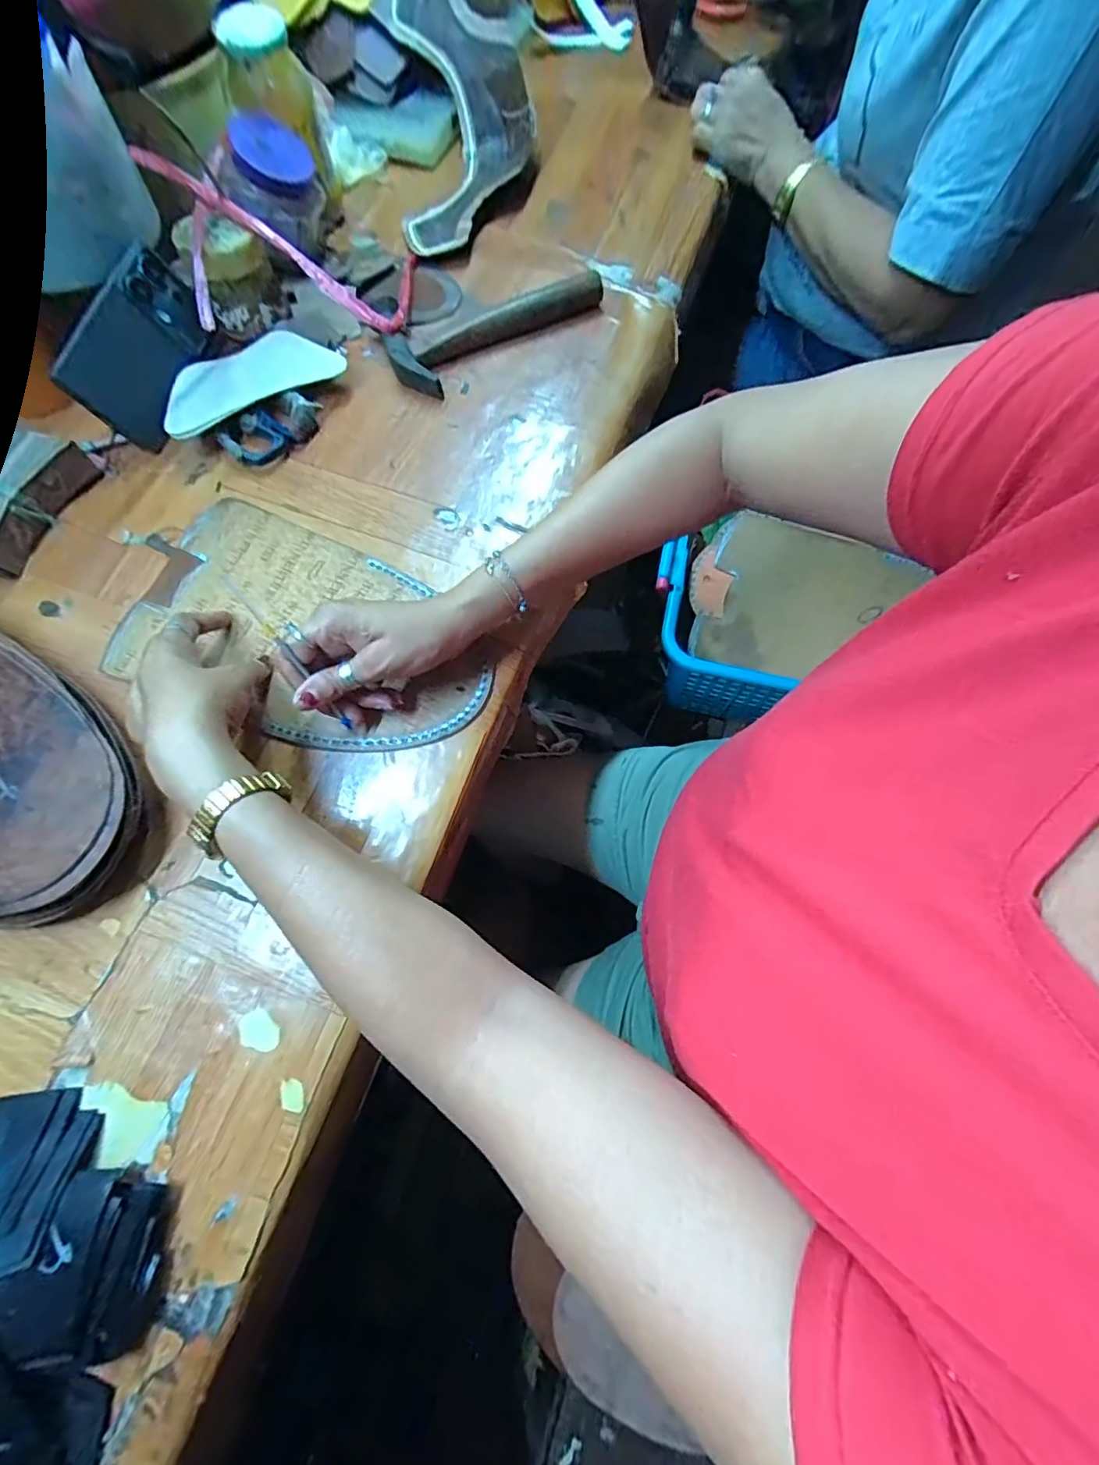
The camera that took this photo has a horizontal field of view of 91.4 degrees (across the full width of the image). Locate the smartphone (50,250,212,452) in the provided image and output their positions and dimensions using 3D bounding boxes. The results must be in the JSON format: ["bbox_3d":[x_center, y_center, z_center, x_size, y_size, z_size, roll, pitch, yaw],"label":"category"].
[{"bbox_3d":[-0.354,-0.339,0.469,0.014,0.078,0.157,6,73,26],"label":"smartphone"}]

